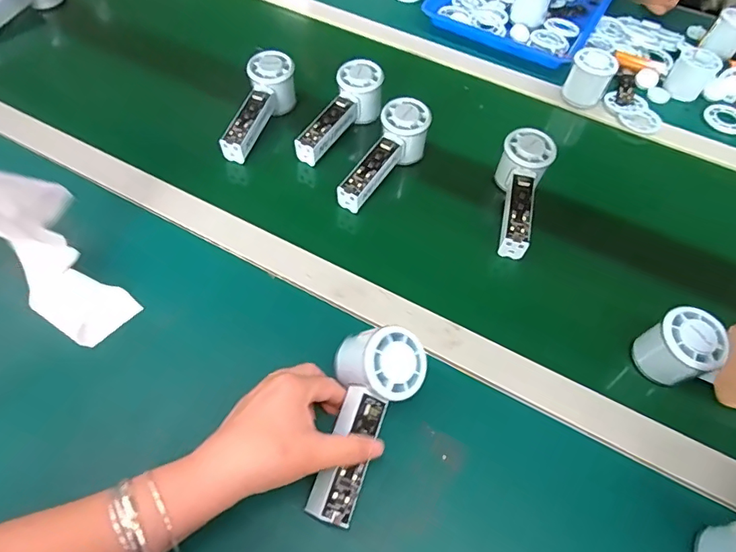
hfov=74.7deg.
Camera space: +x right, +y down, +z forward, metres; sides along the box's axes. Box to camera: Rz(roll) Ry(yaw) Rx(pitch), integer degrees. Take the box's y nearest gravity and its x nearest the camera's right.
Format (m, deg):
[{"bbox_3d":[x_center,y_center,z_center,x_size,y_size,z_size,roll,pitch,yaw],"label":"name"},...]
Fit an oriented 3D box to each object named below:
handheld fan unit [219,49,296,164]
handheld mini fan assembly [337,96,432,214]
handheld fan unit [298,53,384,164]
[{"bbox_3d":[-0.141,-0.207,0.611,0.054,0.061,0.151,21,73,9],"label":"handheld fan unit"},{"bbox_3d":[0.015,-0.142,0.561,0.058,0.068,0.150,32,59,16],"label":"handheld mini fan assembly"},{"bbox_3d":[-0.039,-0.201,0.611,0.058,0.057,0.155,32,75,16],"label":"handheld fan unit"}]

